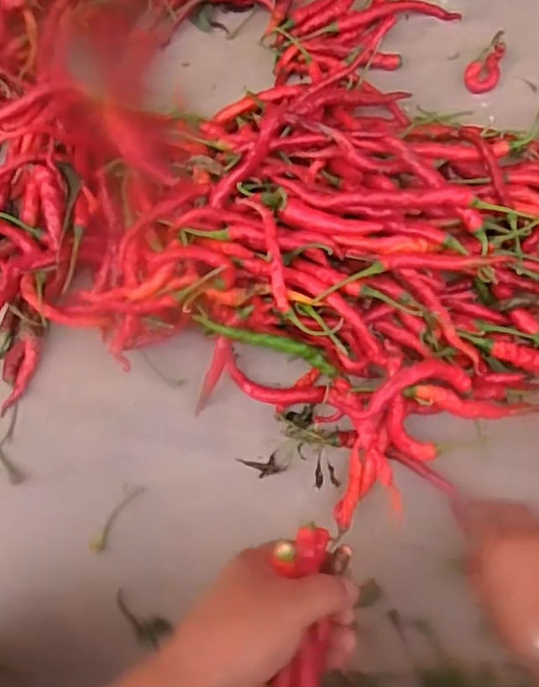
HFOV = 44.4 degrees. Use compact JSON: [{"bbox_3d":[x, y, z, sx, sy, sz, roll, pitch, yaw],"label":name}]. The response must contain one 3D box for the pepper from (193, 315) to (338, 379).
[{"bbox_3d":[-0.002,0.000,0.497,0.111,0.029,0.015,16,70,8],"label":"pepper"}]

